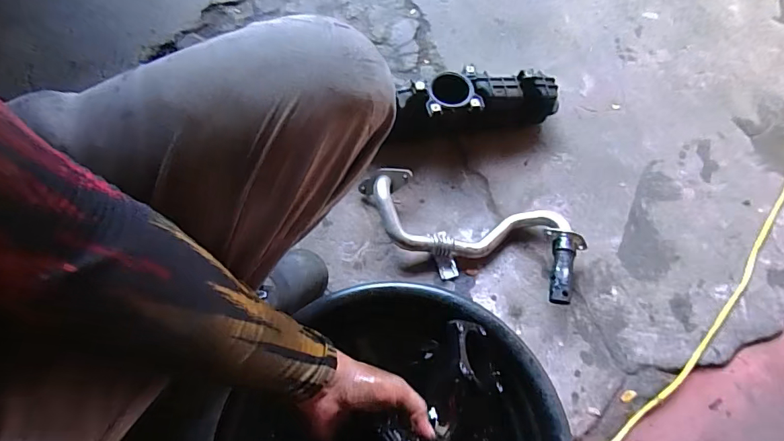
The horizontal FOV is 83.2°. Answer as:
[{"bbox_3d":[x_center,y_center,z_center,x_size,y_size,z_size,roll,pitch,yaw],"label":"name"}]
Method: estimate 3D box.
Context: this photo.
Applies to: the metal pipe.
[{"bbox_3d":[0.110,0.023,0.693,0.343,0.063,0.147,14,68,3],"label":"metal pipe"}]

